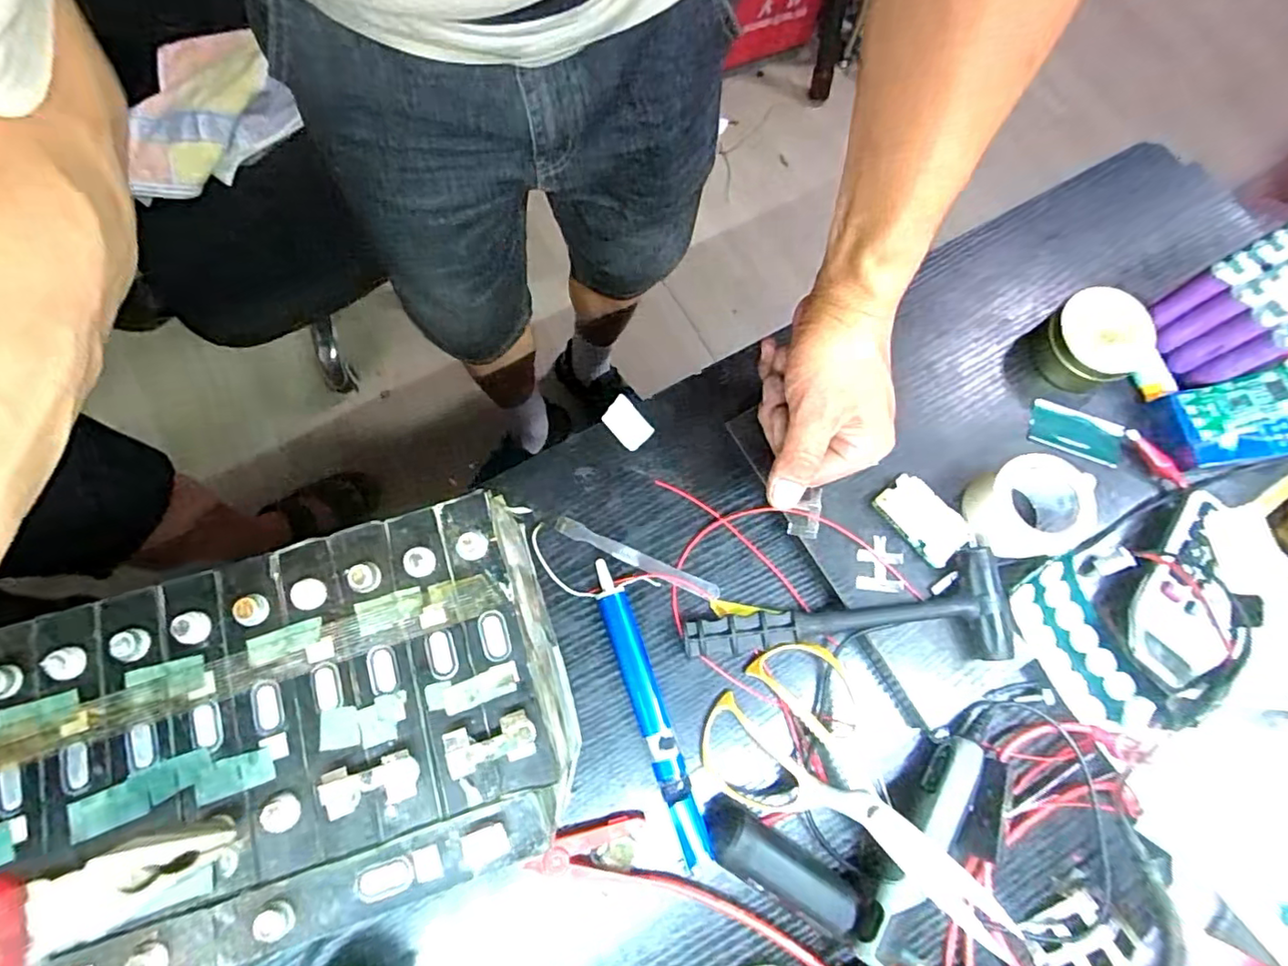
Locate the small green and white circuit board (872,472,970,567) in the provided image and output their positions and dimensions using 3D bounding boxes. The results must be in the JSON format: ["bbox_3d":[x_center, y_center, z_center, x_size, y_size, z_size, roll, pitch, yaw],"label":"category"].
[{"bbox_3d":[0.189,0.023,0.406,0.036,0.015,0.061,-40,79,-12],"label":"small green and white circuit board"}]

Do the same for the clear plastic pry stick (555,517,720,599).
[{"bbox_3d":[-0.005,0.051,0.412,0.119,0.007,0.012,24,75,5],"label":"clear plastic pry stick"}]

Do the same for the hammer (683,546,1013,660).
[{"bbox_3d":[0.126,0.079,0.383,0.199,0.023,0.065,-1,75,-2],"label":"hammer"}]

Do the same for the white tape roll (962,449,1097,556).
[{"bbox_3d":[0.252,0.017,0.393,0.071,0.045,0.059,2,74,-1],"label":"white tape roll"}]

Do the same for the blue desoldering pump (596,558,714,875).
[{"bbox_3d":[0.003,0.142,0.379,0.019,0.020,0.189,-18,76,-7],"label":"blue desoldering pump"}]

